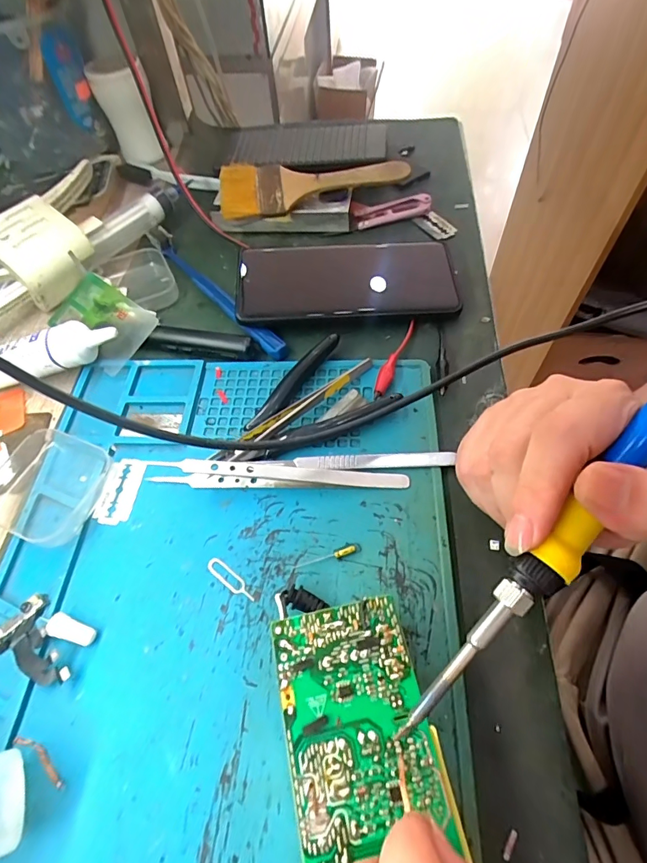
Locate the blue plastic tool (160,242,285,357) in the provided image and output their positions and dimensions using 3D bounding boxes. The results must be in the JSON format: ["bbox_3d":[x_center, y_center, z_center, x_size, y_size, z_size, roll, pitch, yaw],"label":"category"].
[{"bbox_3d":[-0.085,-0.108,0.349,0.015,0.011,0.167,-38,63,-18],"label":"blue plastic tool"}]

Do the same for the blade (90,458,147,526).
[{"bbox_3d":[-0.124,0.036,0.268,0.023,0.004,0.041,8,66,10],"label":"blade"}]

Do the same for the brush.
[{"bbox_3d":[-0.009,-0.212,0.382,0.161,0.017,0.061,-2,63,3],"label":"brush"}]

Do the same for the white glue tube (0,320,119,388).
[{"bbox_3d":[-0.204,-0.050,0.310,0.123,0.033,0.030,-10,58,-2],"label":"white glue tube"}]

